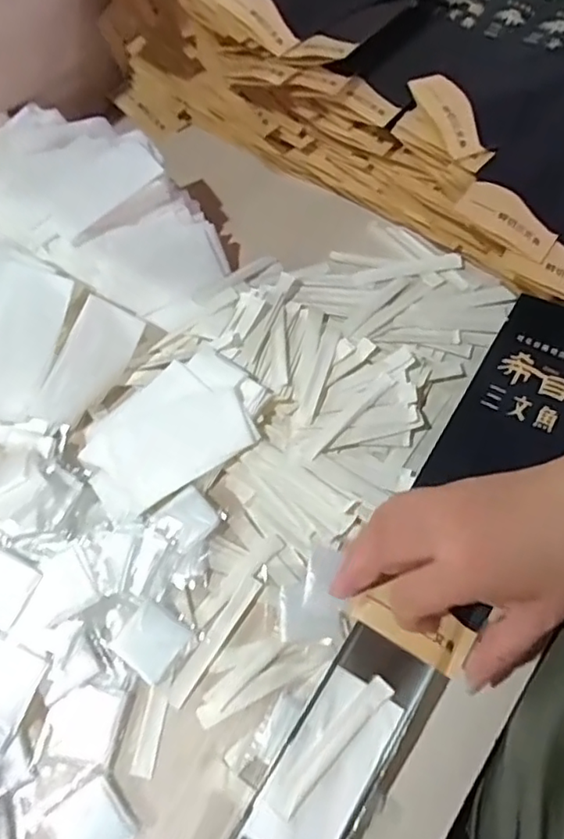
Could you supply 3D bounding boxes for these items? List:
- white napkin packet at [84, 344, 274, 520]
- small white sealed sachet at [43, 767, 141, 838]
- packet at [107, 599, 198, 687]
[{"bbox_3d":[-0.081,0.004,0.438,0.133,0.014,0.089,-33,66,-12],"label":"white napkin packet"},{"bbox_3d":[-0.110,0.233,0.345,0.041,0.004,0.042,-36,67,-14],"label":"small white sealed sachet"},{"bbox_3d":[-0.081,0.140,0.380,0.041,0.007,0.040,35,71,19],"label":"packet"}]

